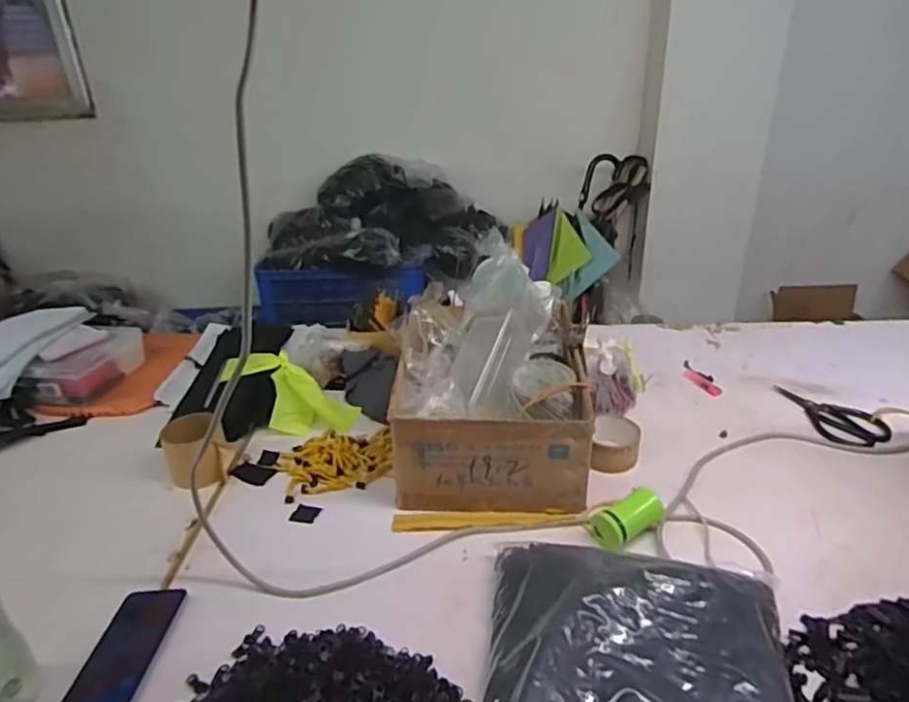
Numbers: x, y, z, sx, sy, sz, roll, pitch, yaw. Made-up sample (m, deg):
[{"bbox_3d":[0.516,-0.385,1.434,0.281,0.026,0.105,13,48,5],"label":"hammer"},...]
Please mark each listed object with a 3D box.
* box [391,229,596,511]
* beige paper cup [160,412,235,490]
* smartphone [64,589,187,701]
[{"bbox_3d":[0.055,0.046,0.912,0.255,0.229,0.296,0,28,5],"label":"box"},{"bbox_3d":[-0.363,0.144,0.897,0.086,0.083,0.066,-16,31,-24],"label":"beige paper cup"},{"bbox_3d":[-0.339,0.312,0.650,0.072,0.010,0.158,-1,28,3],"label":"smartphone"}]

